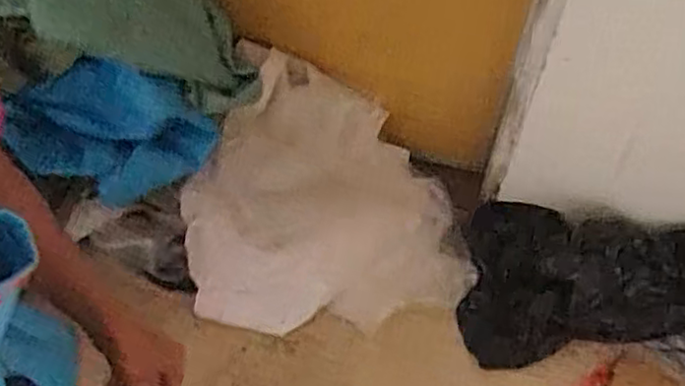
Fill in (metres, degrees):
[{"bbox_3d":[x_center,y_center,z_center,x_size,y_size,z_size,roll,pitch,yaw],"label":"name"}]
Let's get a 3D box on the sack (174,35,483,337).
[{"bbox_3d":[-0.023,0.010,1.417,0.608,0.303,0.508,9,56,6],"label":"sack"}]

